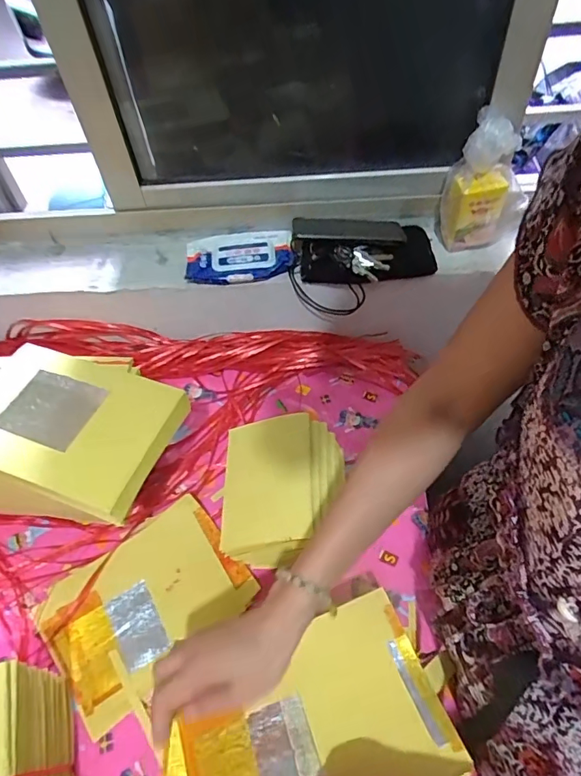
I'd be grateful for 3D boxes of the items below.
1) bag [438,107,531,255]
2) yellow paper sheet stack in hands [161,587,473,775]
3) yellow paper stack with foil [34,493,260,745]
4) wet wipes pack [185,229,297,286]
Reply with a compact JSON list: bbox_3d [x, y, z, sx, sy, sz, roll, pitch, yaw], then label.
[{"bbox_3d":[0.275,-0.288,0.682,0.106,0.178,0.064,-12,53,-4],"label":"bag"},{"bbox_3d":[0.007,0.303,0.428,0.255,0.033,0.155,-19,54,-9],"label":"yellow paper sheet stack in hands"},{"bbox_3d":[-0.177,0.260,0.595,0.229,0.017,0.177,-35,58,-20],"label":"yellow paper stack with foil"},{"bbox_3d":[-0.081,-0.210,0.774,0.169,0.031,0.093,-3,53,2],"label":"wet wipes pack"}]

